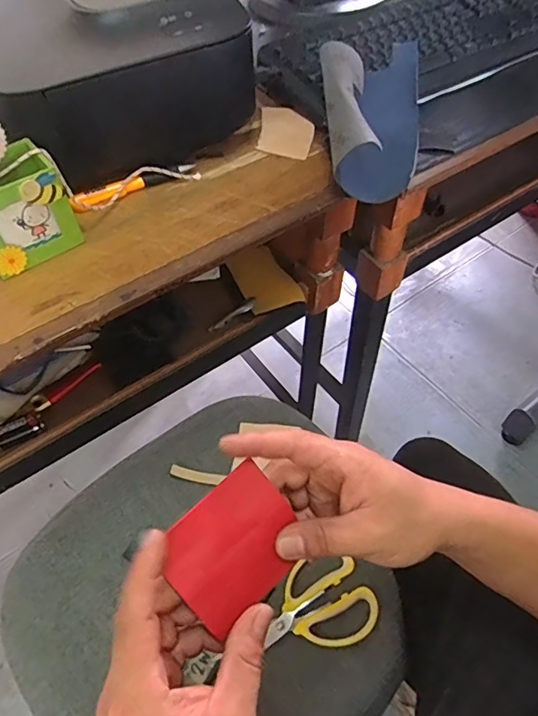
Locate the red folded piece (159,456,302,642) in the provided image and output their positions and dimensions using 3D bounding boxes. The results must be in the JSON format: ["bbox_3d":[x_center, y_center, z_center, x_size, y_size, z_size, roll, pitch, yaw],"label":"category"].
[{"bbox_3d":[-0.018,0.105,0.286,0.072,0.004,0.063,-40,93,-24],"label":"red folded piece"}]

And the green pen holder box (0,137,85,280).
[{"bbox_3d":[-0.211,-0.126,0.427,0.079,0.073,0.053,-33,62,-21],"label":"green pen holder box"}]

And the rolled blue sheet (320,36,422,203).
[{"bbox_3d":[0.103,-0.255,0.519,0.102,0.064,0.202,4,55,2],"label":"rolled blue sheet"}]

